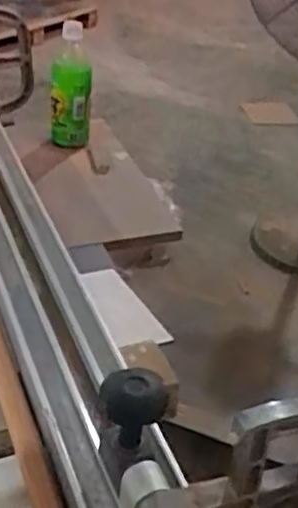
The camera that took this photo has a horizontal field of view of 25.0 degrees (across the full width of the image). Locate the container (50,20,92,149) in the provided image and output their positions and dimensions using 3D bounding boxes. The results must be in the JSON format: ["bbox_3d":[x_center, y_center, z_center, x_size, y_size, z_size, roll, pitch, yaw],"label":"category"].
[{"bbox_3d":[-0.129,-0.274,1.109,0.067,0.193,0.055,0,36,-8],"label":"container"}]

